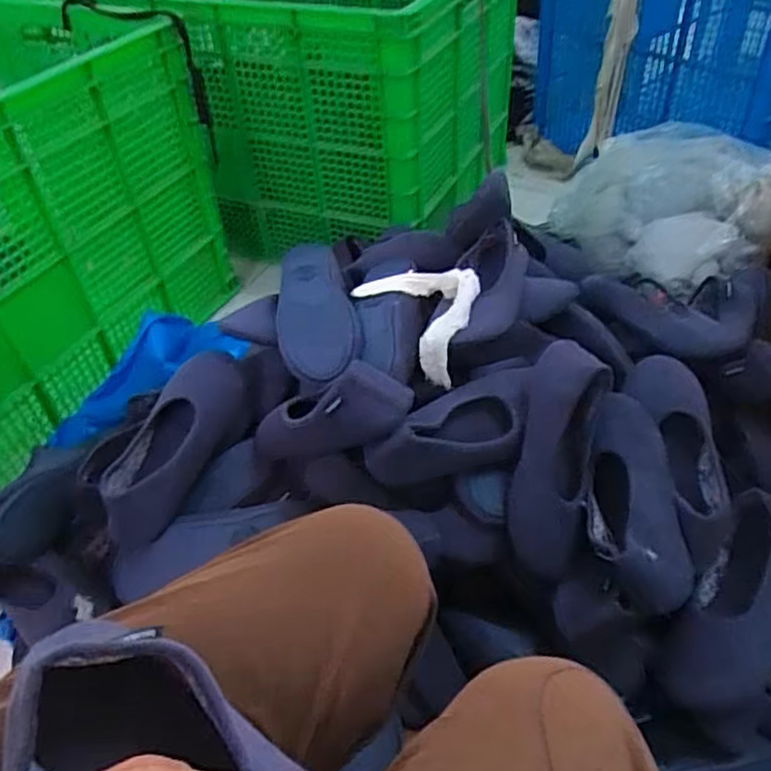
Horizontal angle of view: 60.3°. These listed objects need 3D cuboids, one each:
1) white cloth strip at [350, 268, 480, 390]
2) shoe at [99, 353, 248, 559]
[{"bbox_3d":[0.046,-0.099,0.837,0.098,0.097,0.180,-28,49,-22],"label":"white cloth strip"},{"bbox_3d":[-0.256,0.074,0.805,0.089,0.078,0.257,17,63,21],"label":"shoe"}]

